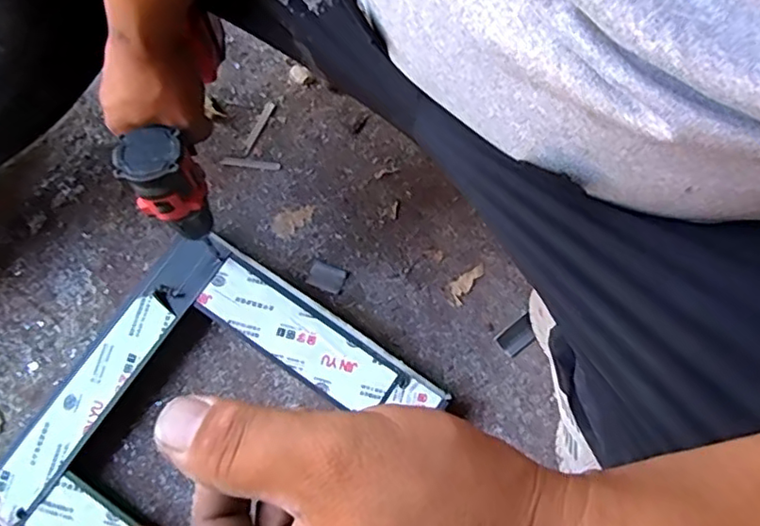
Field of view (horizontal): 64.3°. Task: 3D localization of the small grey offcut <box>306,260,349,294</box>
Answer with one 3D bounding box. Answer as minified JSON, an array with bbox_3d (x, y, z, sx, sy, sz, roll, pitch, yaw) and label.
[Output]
[{"bbox_3d":[-0.065,0.018,0.746,0.046,0.004,0.031,22,78,5],"label":"small grey offcut"}]

